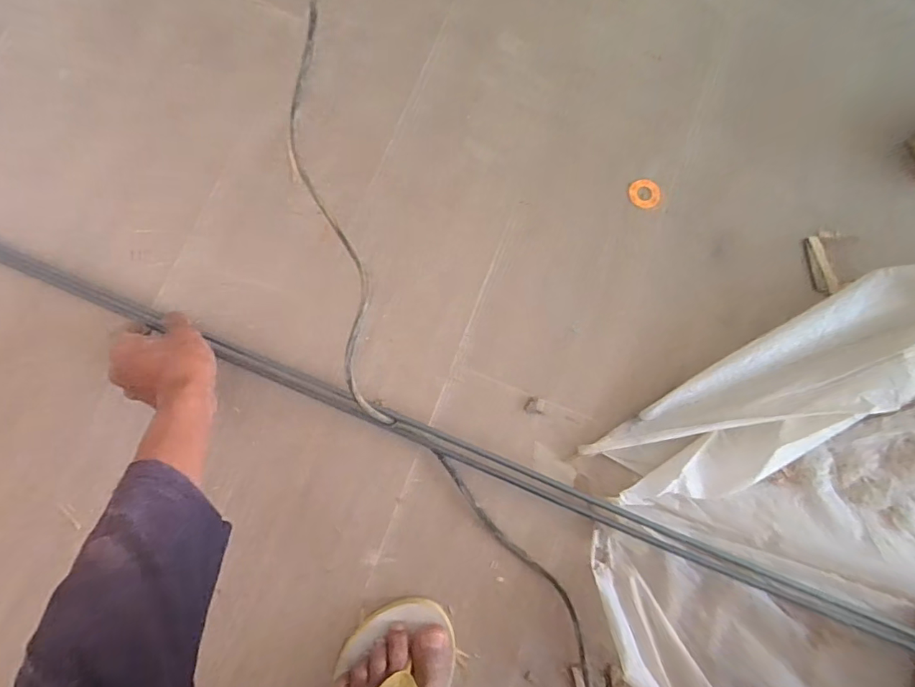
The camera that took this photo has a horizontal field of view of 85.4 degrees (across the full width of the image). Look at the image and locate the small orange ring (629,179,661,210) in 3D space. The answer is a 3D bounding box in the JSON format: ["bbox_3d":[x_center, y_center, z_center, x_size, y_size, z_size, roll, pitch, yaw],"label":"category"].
[{"bbox_3d":[0.200,-0.160,0.526,0.032,0.004,0.034,0,79,-1],"label":"small orange ring"}]

